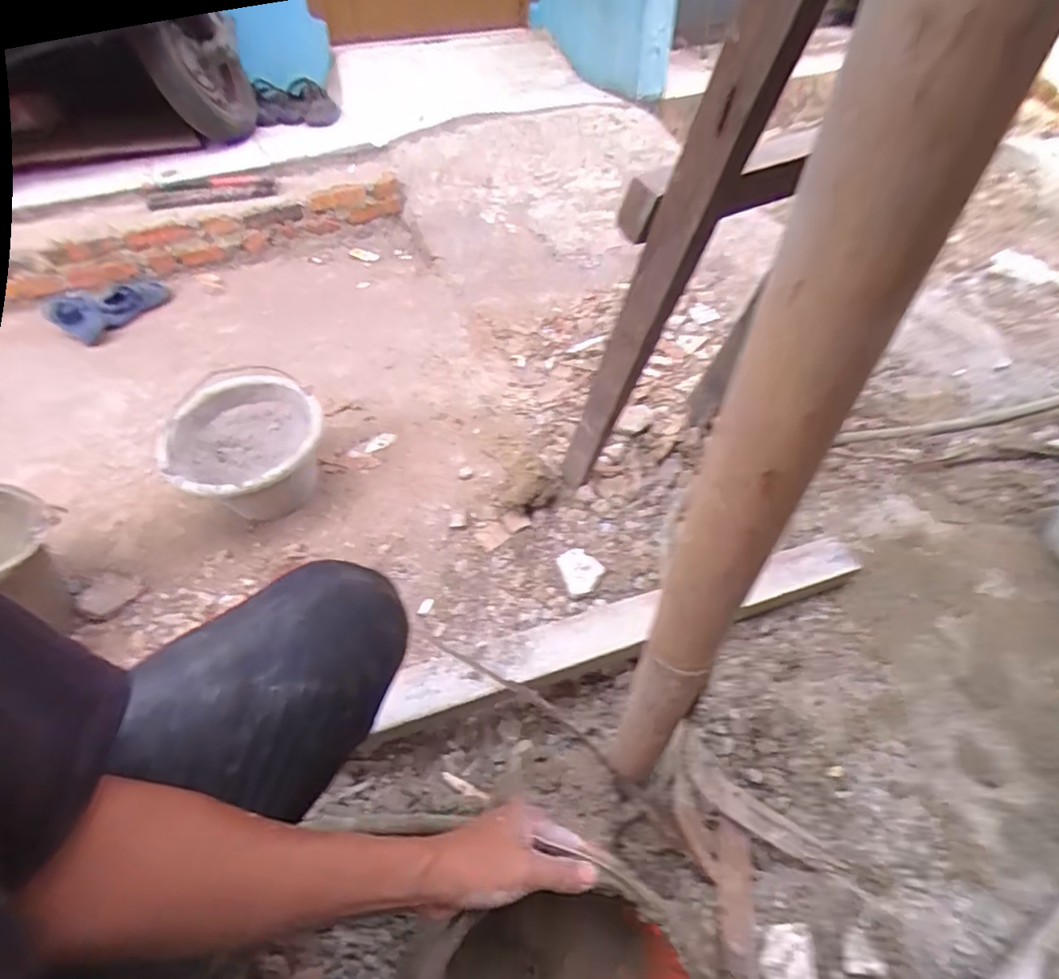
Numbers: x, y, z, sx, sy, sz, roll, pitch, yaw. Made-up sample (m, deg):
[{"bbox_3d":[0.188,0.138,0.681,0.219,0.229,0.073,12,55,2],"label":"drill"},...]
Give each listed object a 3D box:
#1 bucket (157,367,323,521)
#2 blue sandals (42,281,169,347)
[{"bbox_3d":[-0.485,-0.053,1.056,0.251,0.185,0.238,-20,49,-19],"label":"bucket"},{"bbox_3d":[-0.998,-0.447,1.429,0.156,0.068,0.250,28,52,25],"label":"blue sandals"}]

